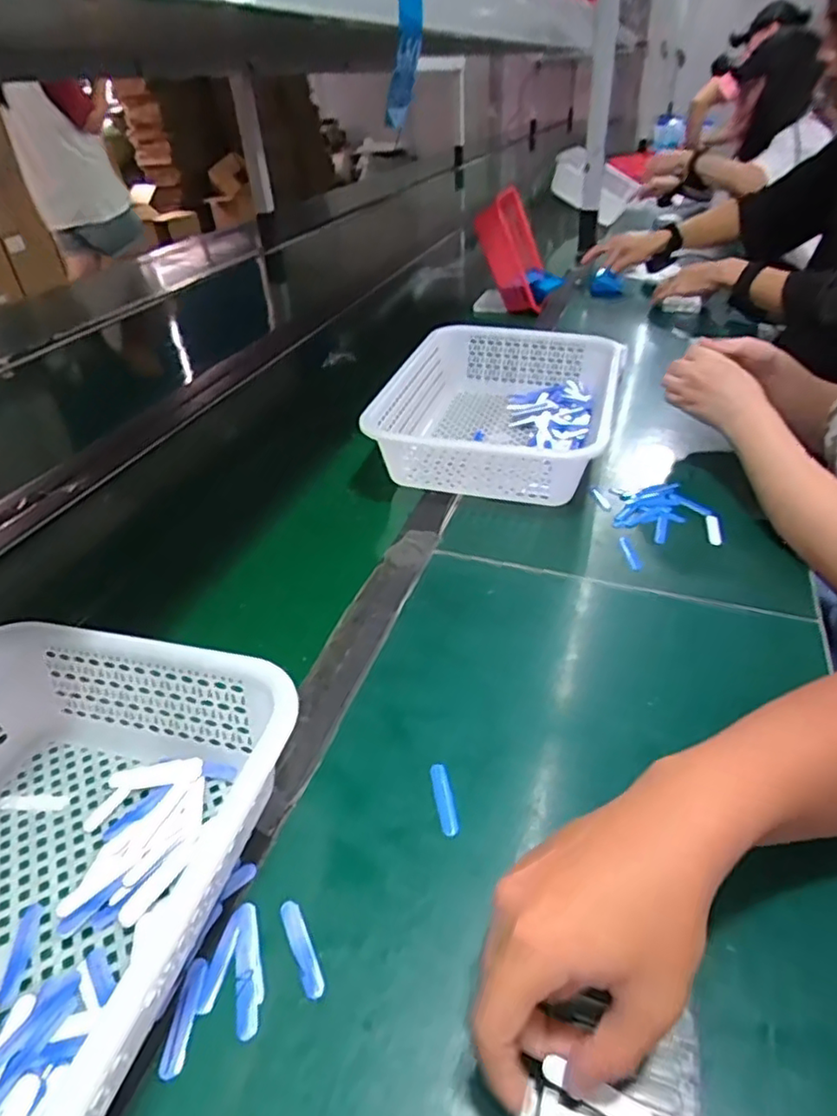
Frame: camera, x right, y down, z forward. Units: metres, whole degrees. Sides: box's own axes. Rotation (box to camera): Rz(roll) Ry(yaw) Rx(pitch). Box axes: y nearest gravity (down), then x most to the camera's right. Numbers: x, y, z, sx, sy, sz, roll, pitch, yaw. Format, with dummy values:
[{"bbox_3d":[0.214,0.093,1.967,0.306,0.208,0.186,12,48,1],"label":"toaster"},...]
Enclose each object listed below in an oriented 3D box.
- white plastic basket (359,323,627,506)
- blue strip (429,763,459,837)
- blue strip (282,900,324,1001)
[{"bbox_3d":[0.102,-0.194,0.805,0.278,0.087,0.389,9,39,16],"label":"white plastic basket"},{"bbox_3d":[0.017,0.157,0.412,0.011,0.006,0.049,-8,37,-7],"label":"blue strip"},{"bbox_3d":[-0.065,0.213,0.344,0.011,0.004,0.051,-18,39,-19],"label":"blue strip"}]

